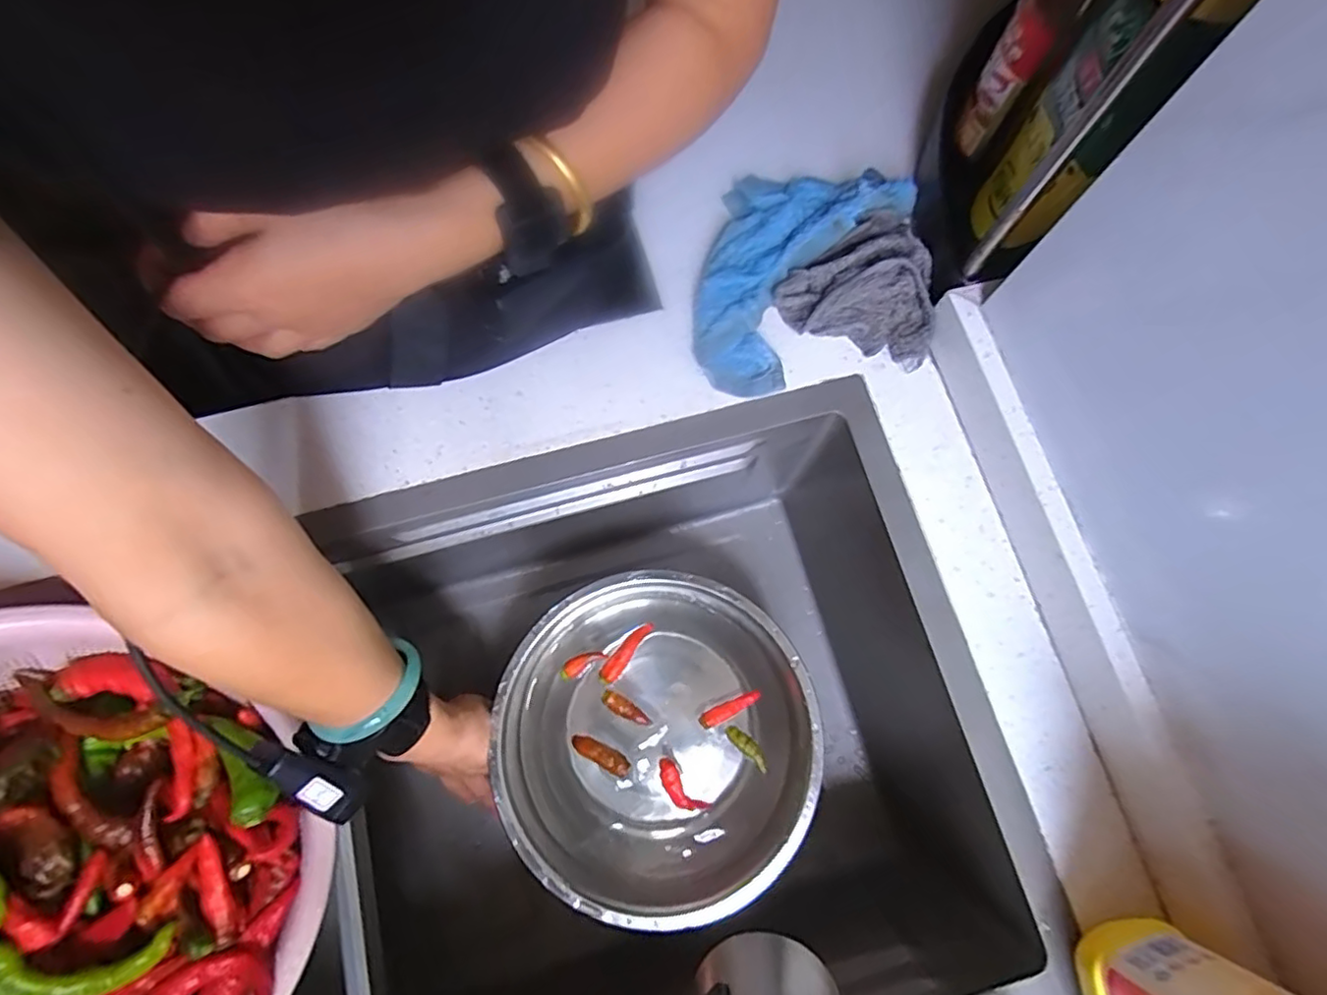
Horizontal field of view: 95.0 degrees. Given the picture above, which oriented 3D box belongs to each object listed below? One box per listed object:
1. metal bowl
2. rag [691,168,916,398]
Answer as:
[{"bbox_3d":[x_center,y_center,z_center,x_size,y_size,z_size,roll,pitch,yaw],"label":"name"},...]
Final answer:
[{"bbox_3d":[-0.007,0.199,0.519,0.245,0.113,0.248,0,75,0],"label":"metal bowl"},{"bbox_3d":[0.083,-0.182,0.452,0.116,0.032,0.214,34,78,8],"label":"rag"}]

